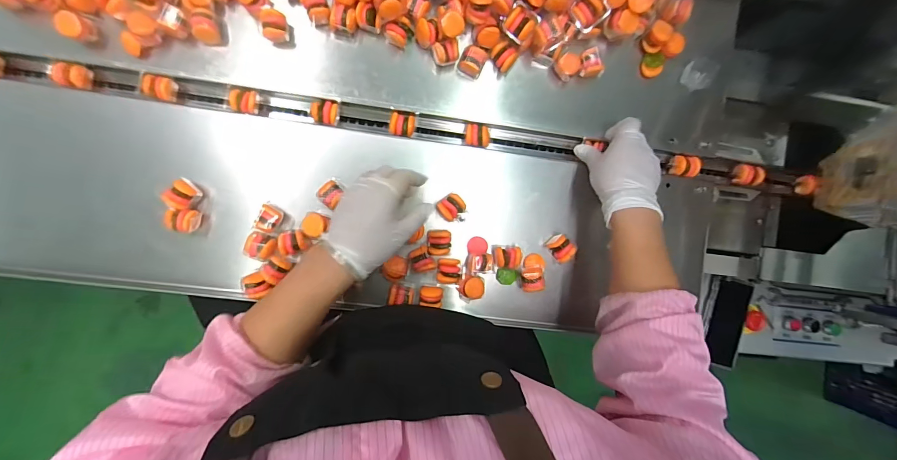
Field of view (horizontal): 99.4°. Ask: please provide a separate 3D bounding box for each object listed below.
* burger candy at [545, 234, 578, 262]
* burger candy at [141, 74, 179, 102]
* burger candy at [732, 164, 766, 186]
[{"bbox_3d":[0.153,0.024,0.514,0.028,0.030,0.036,-40,86,1],"label":"burger candy"},{"bbox_3d":[-0.362,-0.179,0.479,0.027,0.026,0.028,0,87,3],"label":"burger candy"},{"bbox_3d":[0.444,-0.080,0.564,0.036,0.025,0.030,15,88,4],"label":"burger candy"}]

